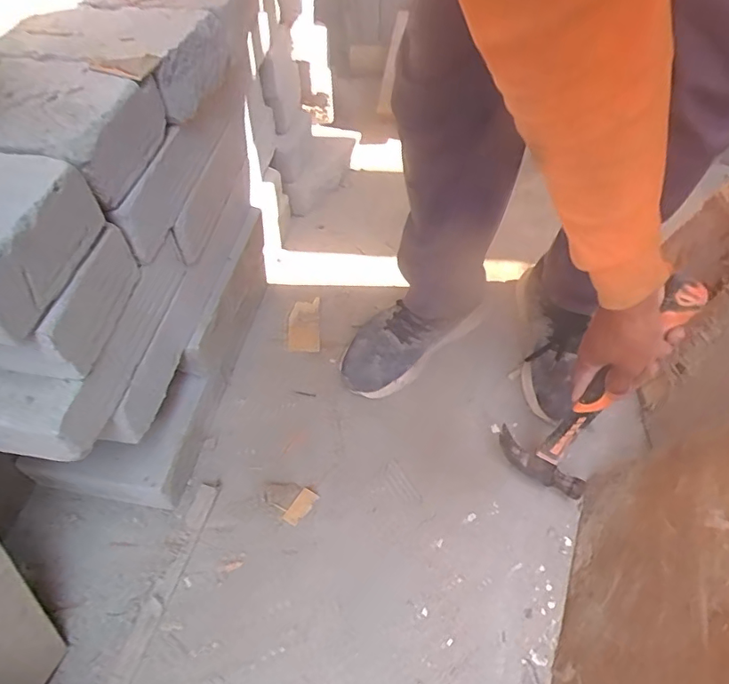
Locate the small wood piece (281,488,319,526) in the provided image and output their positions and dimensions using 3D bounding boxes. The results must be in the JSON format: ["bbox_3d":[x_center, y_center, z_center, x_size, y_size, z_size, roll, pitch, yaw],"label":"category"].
[{"bbox_3d":[-0.087,0.223,0.695,0.026,0.004,0.051,28,58,20],"label":"small wood piece"}]

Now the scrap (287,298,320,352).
[{"bbox_3d":[-0.103,-0.034,0.870,0.051,0.016,0.120,-3,53,-1],"label":"scrap"}]

